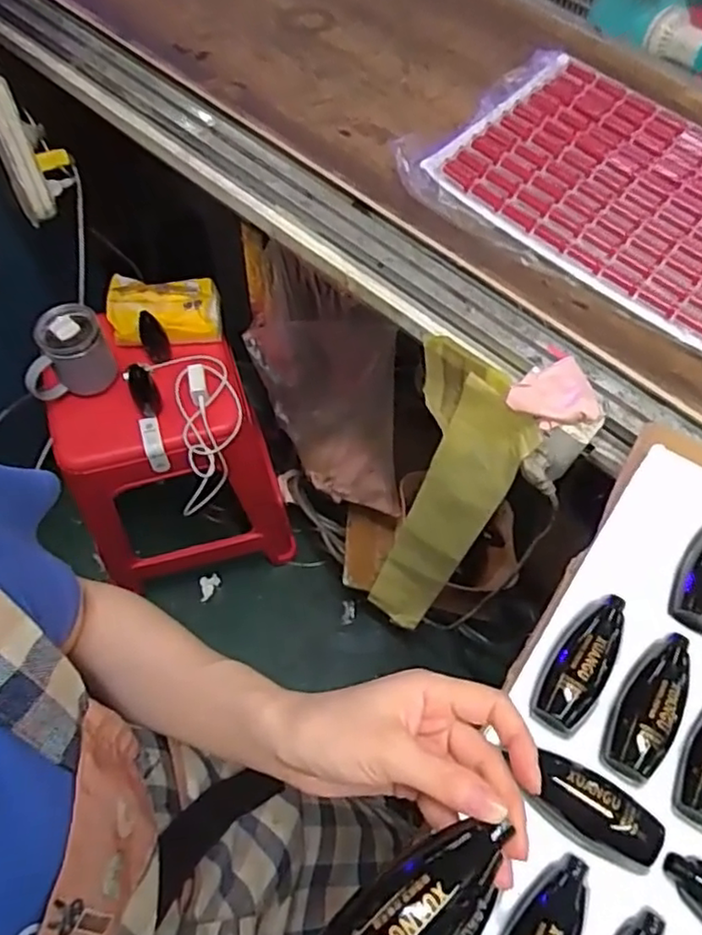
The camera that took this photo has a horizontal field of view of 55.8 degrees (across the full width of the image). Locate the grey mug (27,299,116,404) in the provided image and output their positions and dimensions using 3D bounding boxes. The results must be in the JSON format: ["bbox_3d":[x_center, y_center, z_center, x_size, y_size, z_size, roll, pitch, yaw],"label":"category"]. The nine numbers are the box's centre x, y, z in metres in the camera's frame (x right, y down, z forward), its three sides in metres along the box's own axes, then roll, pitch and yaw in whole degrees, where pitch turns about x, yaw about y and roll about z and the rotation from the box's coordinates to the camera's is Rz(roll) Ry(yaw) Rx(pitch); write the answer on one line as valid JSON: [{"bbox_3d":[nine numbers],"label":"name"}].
[{"bbox_3d":[-0.404,-0.158,0.937,0.120,0.095,0.086,-25,68,-14],"label":"grey mug"}]

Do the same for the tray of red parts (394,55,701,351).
[{"bbox_3d":[0.315,-0.308,0.730,0.429,0.018,0.292,38,69,14],"label":"tray of red parts"}]

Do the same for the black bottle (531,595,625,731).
[{"bbox_3d":[0.162,0.129,0.447,0.039,0.022,0.099,35,68,13],"label":"black bottle"}]

